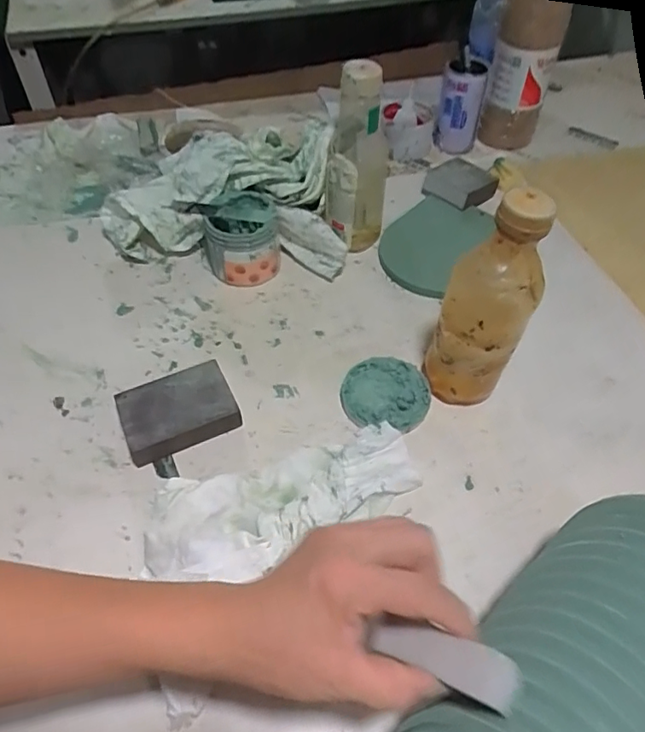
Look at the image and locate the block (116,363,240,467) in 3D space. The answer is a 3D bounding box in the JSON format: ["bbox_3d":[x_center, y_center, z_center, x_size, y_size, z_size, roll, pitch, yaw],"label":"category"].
[{"bbox_3d":[-0.131,0.041,0.497,0.097,0.028,0.068,-20,55,-17],"label":"block"}]

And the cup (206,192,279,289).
[{"bbox_3d":[-0.091,-0.142,0.610,0.079,0.081,0.077,1,52,-1],"label":"cup"}]

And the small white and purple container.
[{"bbox_3d":[0.203,-0.383,0.797,0.062,0.142,0.056,14,53,9],"label":"small white and purple container"}]

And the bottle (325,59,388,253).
[{"bbox_3d":[0.039,-0.219,0.592,0.067,0.205,0.058,6,52,2],"label":"bottle"}]

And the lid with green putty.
[{"bbox_3d":[0.059,0.027,0.515,0.080,0.017,0.077,1,52,-1],"label":"lid with green putty"}]

